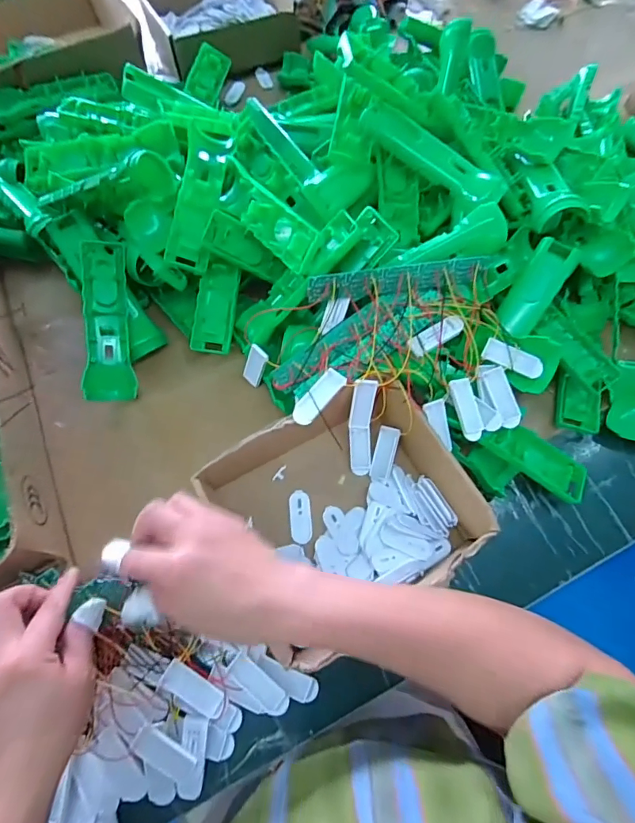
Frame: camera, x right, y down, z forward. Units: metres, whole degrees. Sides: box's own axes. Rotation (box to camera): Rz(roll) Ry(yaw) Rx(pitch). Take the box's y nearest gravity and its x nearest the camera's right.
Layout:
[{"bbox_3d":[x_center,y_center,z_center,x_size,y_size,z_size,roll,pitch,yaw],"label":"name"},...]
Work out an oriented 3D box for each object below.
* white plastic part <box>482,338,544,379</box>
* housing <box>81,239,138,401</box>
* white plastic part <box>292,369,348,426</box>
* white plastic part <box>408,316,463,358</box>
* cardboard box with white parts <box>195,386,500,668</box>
[{"bbox_3d":[0.188,-0.050,0.425,0.056,0.012,0.022,21,68,9],"label":"white plastic part"},{"bbox_3d":[-0.220,-0.097,0.469,0.043,0.022,0.168,-4,87,-1],"label":"housing"},{"bbox_3d":[0.001,-0.012,0.400,0.022,0.011,0.058,35,71,14],"label":"white plastic part"},{"bbox_3d":[0.114,-0.074,0.428,0.059,0.009,0.020,-32,70,-13],"label":"white plastic part"},{"bbox_3d":[0.021,0.080,0.400,0.204,0.069,0.193,-30,70,-12],"label":"cardboard box with white parts"}]

